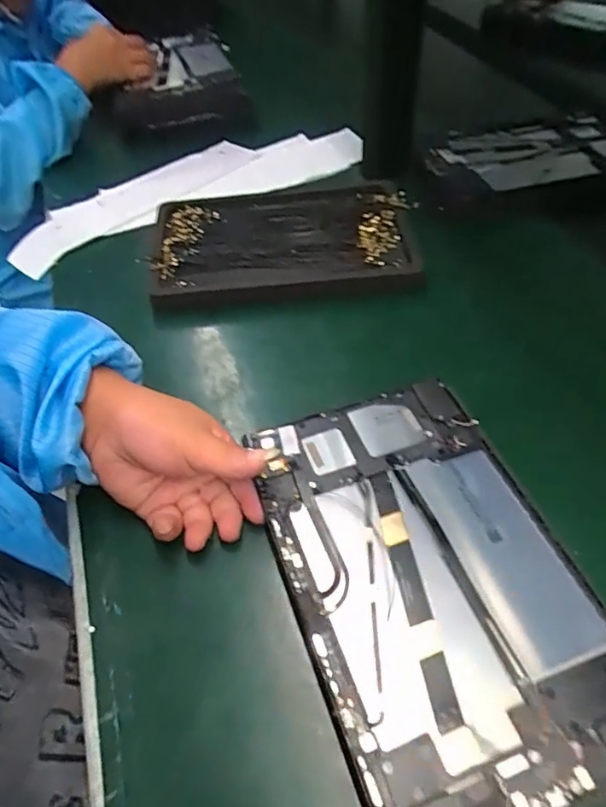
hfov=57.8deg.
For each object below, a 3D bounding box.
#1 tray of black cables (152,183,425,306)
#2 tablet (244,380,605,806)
[{"bbox_3d":[-0.022,-0.158,0.536,0.251,0.032,0.159,-2,53,2],"label":"tray of black cables"},{"bbox_3d":[0.067,0.093,0.310,0.151,0.011,0.243,-18,54,-10],"label":"tablet"}]

